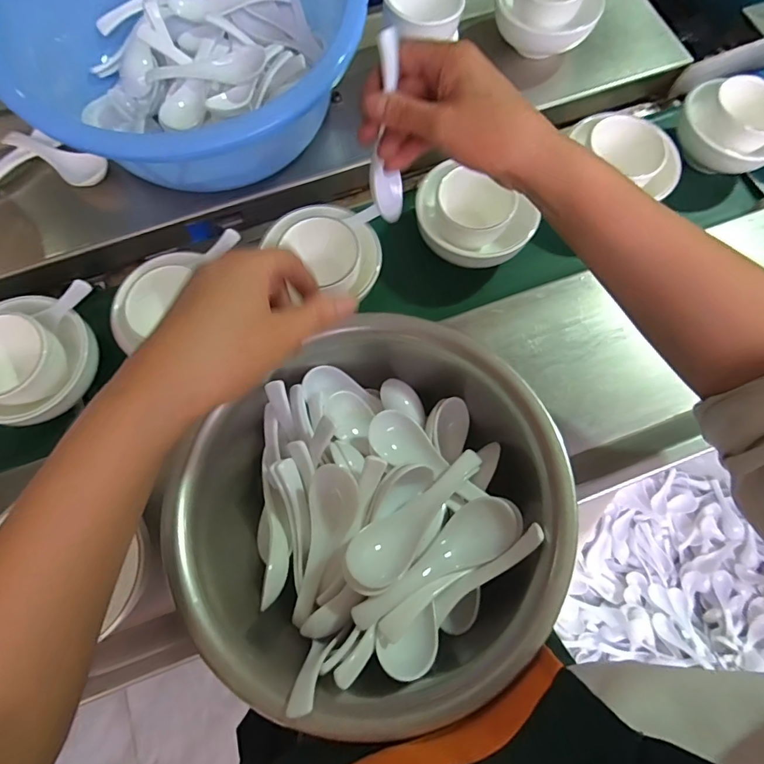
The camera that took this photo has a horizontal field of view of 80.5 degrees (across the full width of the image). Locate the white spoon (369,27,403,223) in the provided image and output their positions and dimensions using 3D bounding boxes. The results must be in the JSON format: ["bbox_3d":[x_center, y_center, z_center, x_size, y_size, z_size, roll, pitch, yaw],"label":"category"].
[{"bbox_3d":[0.003,-0.171,0.315,0.026,0.119,0.030,-6,49,-3],"label":"white spoon"}]

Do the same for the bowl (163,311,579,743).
[{"bbox_3d":[-0.003,0.078,0.307,0.235,0.084,0.239,39,76,10],"label":"bowl"}]

